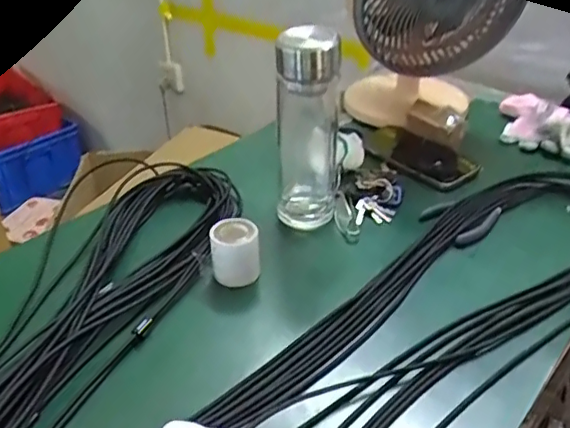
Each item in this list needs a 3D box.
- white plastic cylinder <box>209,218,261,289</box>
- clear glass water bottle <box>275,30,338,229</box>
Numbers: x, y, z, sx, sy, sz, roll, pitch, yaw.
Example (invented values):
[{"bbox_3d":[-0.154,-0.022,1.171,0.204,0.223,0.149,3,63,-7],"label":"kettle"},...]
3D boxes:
[{"bbox_3d":[-0.048,0.042,0.573,0.046,0.065,0.037,-6,33,-8],"label":"white plastic cylinder"},{"bbox_3d":[0.026,-0.097,0.630,0.066,0.208,0.072,1,33,3],"label":"clear glass water bottle"}]

